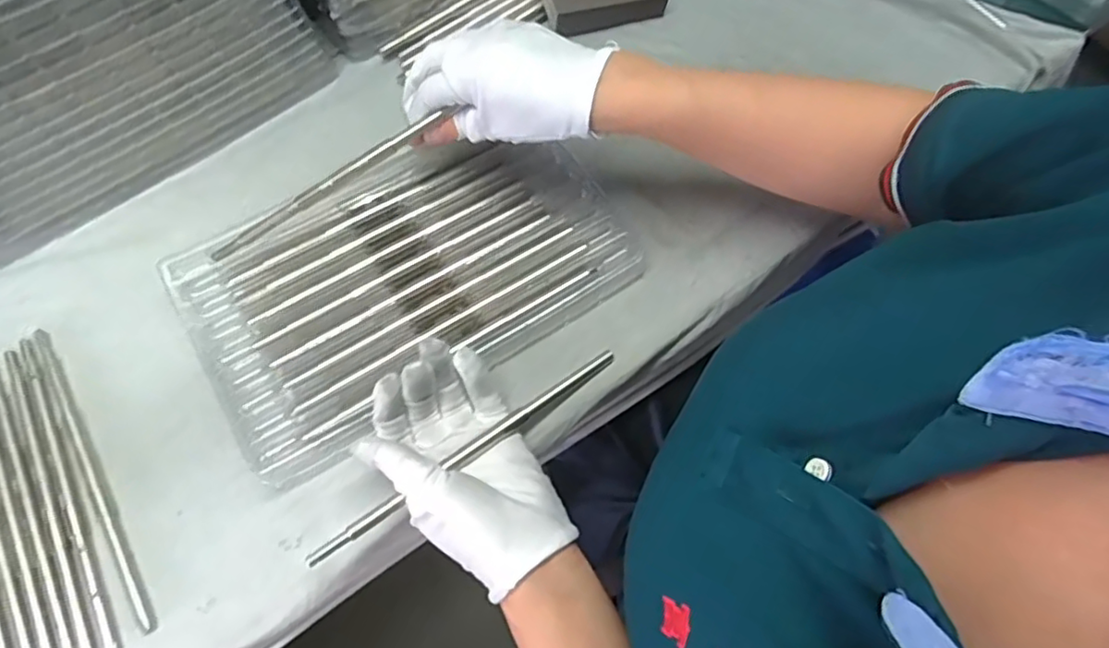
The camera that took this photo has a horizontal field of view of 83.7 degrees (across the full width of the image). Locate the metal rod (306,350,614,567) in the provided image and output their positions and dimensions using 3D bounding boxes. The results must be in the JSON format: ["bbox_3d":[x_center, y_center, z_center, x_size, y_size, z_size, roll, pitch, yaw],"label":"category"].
[{"bbox_3d":[-0.045,0.072,0.366,0.213,0.008,0.009,-32,74,-26],"label":"metal rod"}]

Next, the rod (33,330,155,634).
[{"bbox_3d":[-0.285,0.089,0.381,0.010,0.005,0.208,-30,74,-12],"label":"rod"}]

